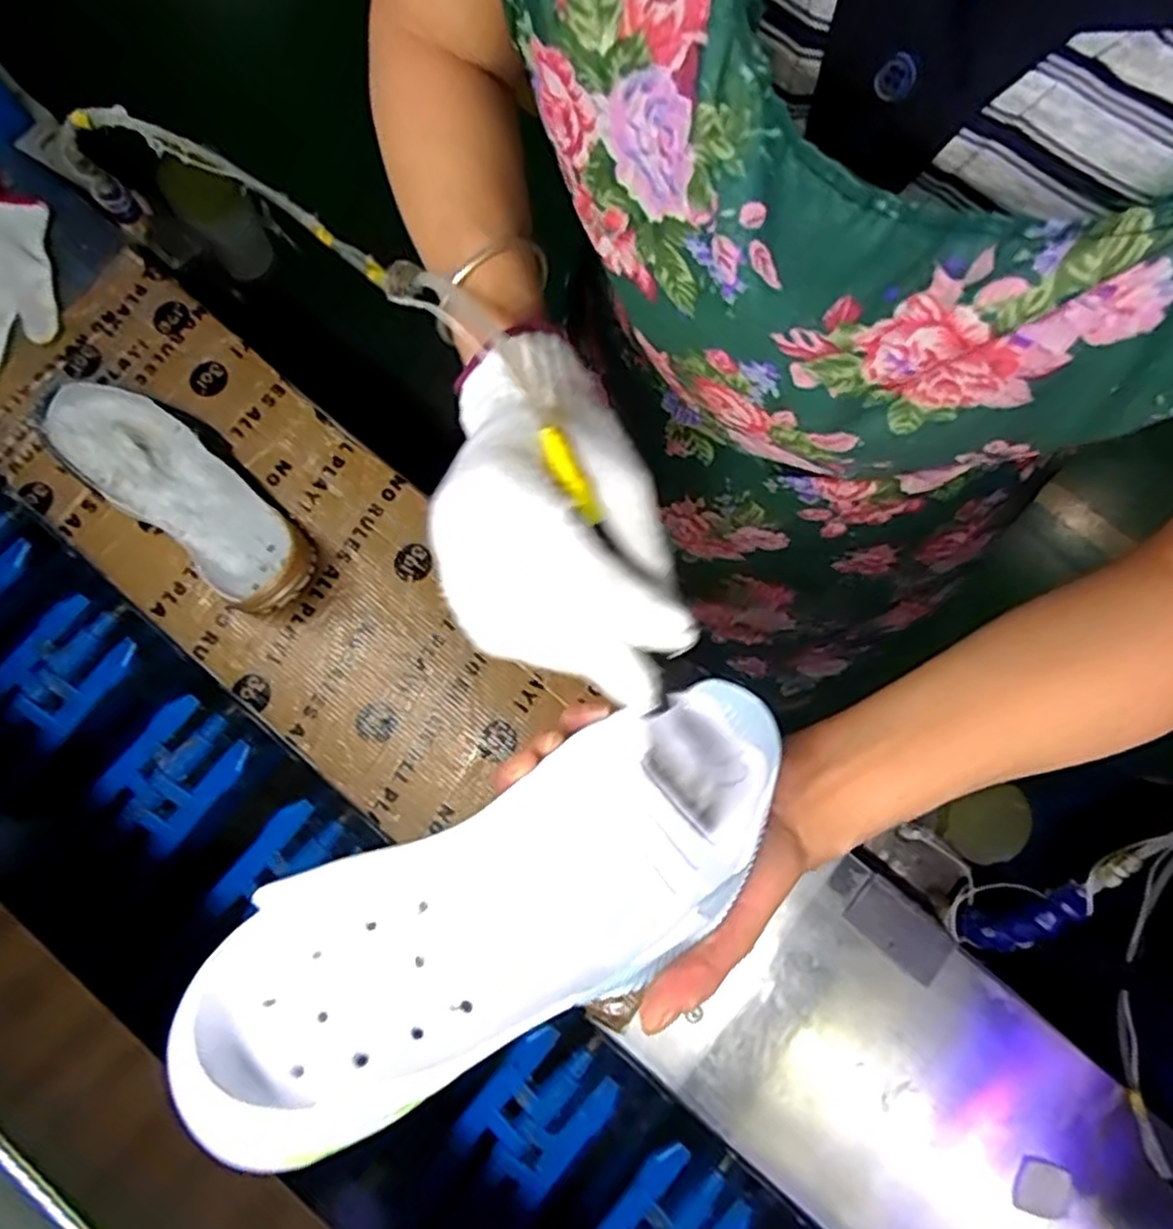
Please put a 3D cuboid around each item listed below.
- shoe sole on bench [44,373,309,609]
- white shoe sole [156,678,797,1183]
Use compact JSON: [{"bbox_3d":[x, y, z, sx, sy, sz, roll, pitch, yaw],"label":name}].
[{"bbox_3d":[-0.331,-0.101,0.634,0.264,0.066,0.096,37,81,6],"label":"shoe sole on bench"},{"bbox_3d":[-0.020,0.102,0.279,0.236,0.040,0.082,-25,80,-26],"label":"white shoe sole"}]

